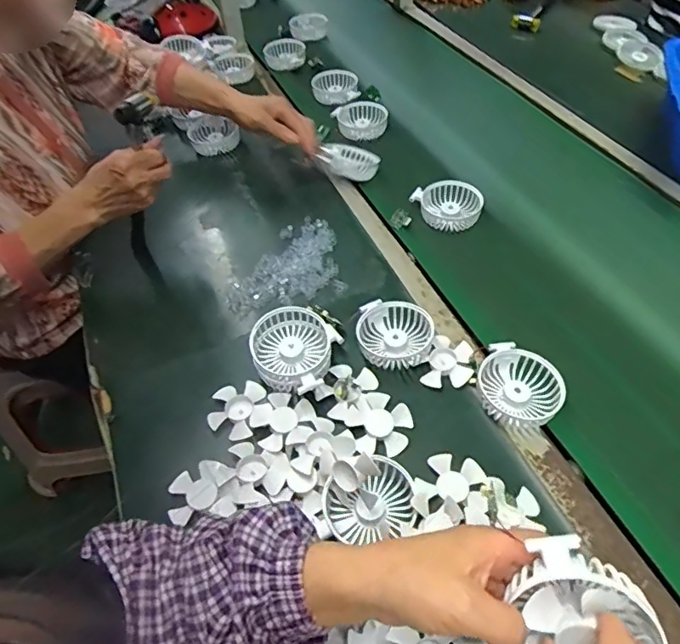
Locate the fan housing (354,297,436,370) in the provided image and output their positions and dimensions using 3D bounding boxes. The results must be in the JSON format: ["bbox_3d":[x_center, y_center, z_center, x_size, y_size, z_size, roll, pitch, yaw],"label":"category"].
[{"bbox_3d":[0.063,0.014,0.620,0.087,0.030,0.082,18,54,18],"label":"fan housing"}]

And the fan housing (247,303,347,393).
[{"bbox_3d":[-0.055,0.035,0.597,0.093,0.048,0.103,10,52,13],"label":"fan housing"}]

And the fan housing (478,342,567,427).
[{"bbox_3d":[0.198,0.069,0.568,0.084,0.027,0.088,3,51,7],"label":"fan housing"}]

